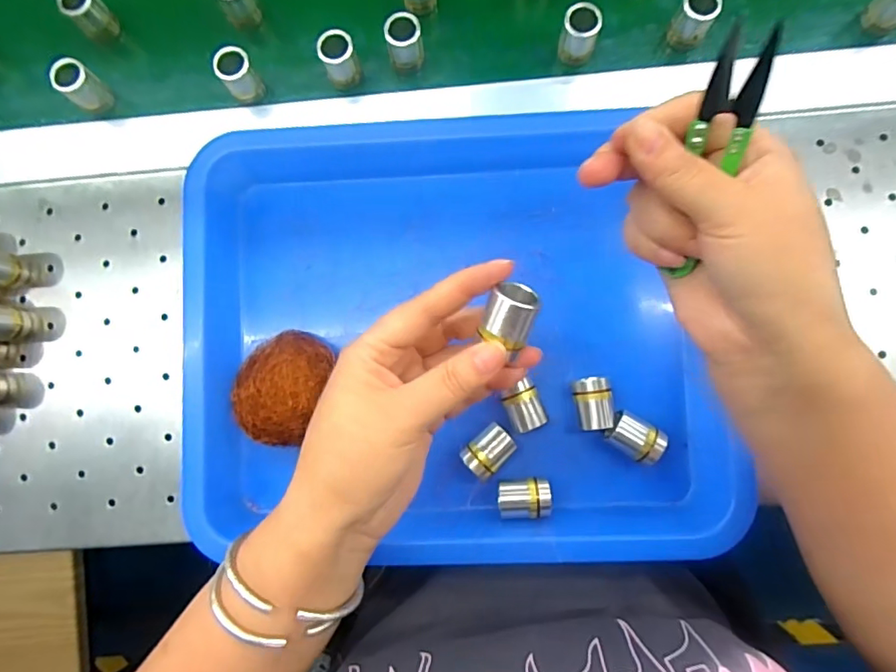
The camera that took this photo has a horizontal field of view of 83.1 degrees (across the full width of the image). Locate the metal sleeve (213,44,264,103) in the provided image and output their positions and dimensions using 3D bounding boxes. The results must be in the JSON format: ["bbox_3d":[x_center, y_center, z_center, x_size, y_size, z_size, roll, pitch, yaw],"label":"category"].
[{"bbox_3d":[-0.137,-0.173,0.337,0.022,0.035,0.022,0,85,3],"label":"metal sleeve"}]

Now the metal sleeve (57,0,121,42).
[{"bbox_3d":[-0.246,-0.222,0.348,0.023,0.035,0.024,0,85,3],"label":"metal sleeve"}]

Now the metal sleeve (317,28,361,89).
[{"bbox_3d":[-0.070,-0.180,0.335,0.022,0.037,0.022,0,85,3],"label":"metal sleeve"}]

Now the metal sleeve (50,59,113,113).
[{"bbox_3d":[-0.245,-0.168,0.341,0.018,0.032,0.022,38,88,5],"label":"metal sleeve"}]

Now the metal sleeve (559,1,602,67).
[{"bbox_3d":[0.085,-0.194,0.327,0.022,0.033,0.020,0,85,3],"label":"metal sleeve"}]

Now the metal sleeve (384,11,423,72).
[{"bbox_3d":[-0.028,-0.191,0.335,0.022,0.037,0.021,-14,84,2],"label":"metal sleeve"}]

